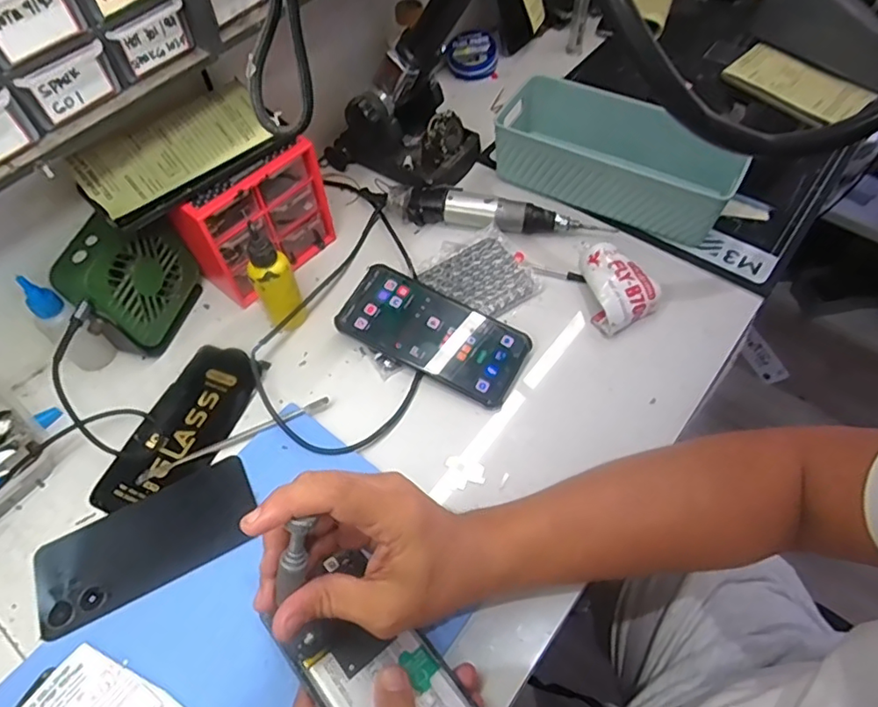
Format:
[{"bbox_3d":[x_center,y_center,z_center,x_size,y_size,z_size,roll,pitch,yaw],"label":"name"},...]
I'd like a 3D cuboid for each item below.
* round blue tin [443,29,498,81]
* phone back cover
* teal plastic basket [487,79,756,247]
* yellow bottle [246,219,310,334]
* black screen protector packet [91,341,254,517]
[{"bbox_3d":[0.041,-0.388,0.736,0.059,0.031,0.063,-1,58,1],"label":"round blue tin"},{"bbox_3d":[-0.217,0.139,0.424,0.157,0.007,0.074,-25,58,-13],"label":"phone back cover"},{"bbox_3d":[0.178,-0.208,0.588,0.241,0.066,0.110,24,58,18],"label":"teal plastic basket"},{"bbox_3d":[-0.141,-0.061,0.491,0.035,0.106,0.028,-24,61,-12],"label":"yellow bottle"},{"bbox_3d":[-0.215,0.063,0.479,0.070,0.013,0.155,18,61,12],"label":"black screen protector packet"}]

